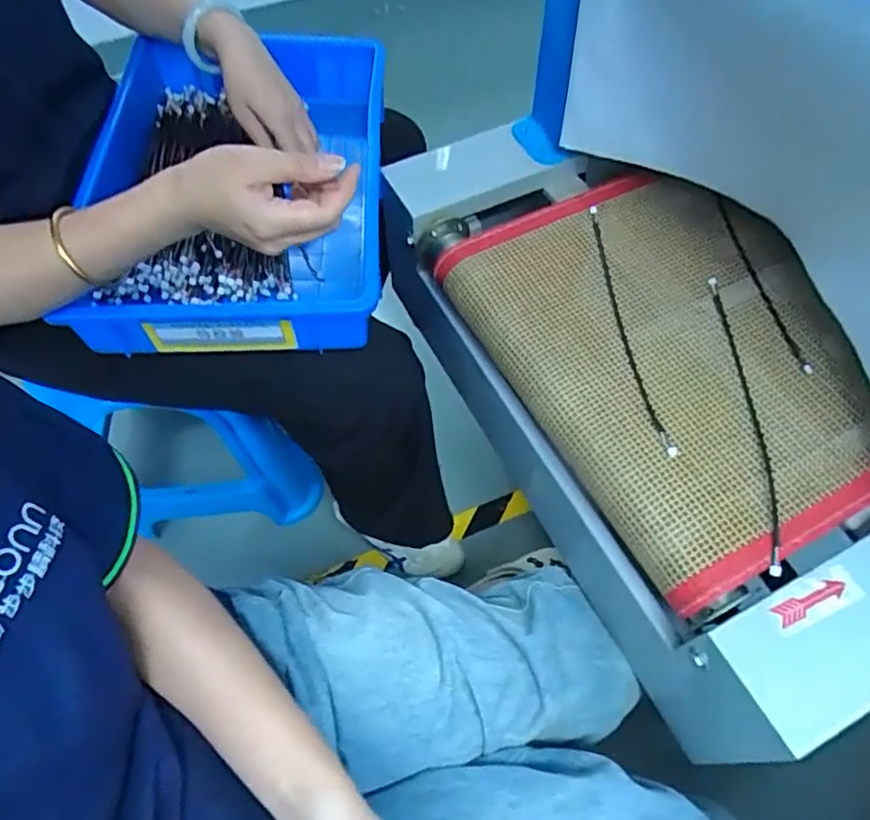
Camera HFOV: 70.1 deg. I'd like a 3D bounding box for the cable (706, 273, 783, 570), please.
[{"bbox_3d":[0.261,-0.001,0.520,0.020,0.010,0.283,1,60,2],"label":"cable"}]

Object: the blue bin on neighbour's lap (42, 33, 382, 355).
[{"bbox_3d":[-0.218,-0.263,0.693,0.305,0.090,0.472,-3,60,0],"label":"blue bin on neighbour's lap"}]

